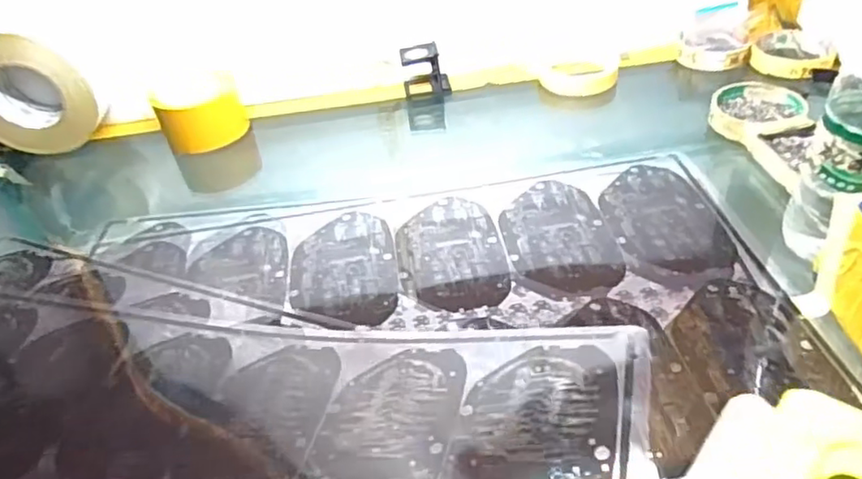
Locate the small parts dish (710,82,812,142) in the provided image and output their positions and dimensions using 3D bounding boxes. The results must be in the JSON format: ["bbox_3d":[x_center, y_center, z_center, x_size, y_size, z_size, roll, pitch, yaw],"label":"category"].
[{"bbox_3d":[0.321,-0.129,0.610,0.088,0.019,0.080,-19,40,-14],"label":"small parts dish"}]

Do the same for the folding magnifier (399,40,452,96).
[{"bbox_3d":[-0.007,-0.202,0.730,0.054,0.060,0.033,-6,39,1],"label":"folding magnifier"}]

